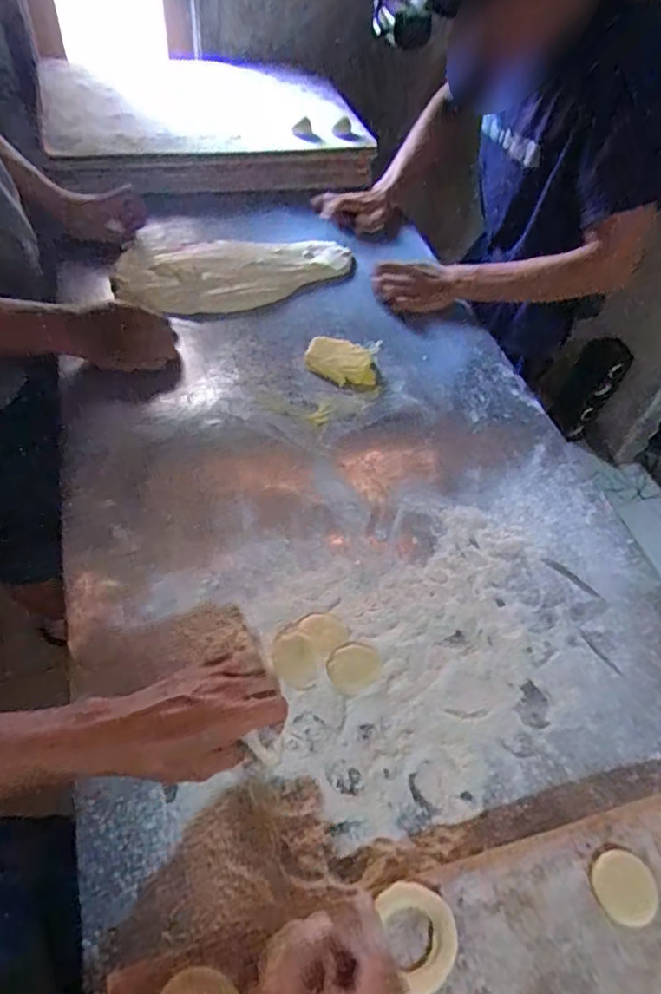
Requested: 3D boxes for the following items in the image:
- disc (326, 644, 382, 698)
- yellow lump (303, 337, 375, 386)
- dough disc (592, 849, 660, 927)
[{"bbox_3d":[0.023,0.160,0.528,0.049,0.005,0.043,-20,71,-13],"label":"disc"},{"bbox_3d":[0.014,-0.186,0.785,0.098,0.016,0.078,13,53,3],"label":"yellow lump"},{"bbox_3d":[0.224,0.297,0.432,0.048,0.010,0.045,3,53,-5],"label":"dough disc"}]

